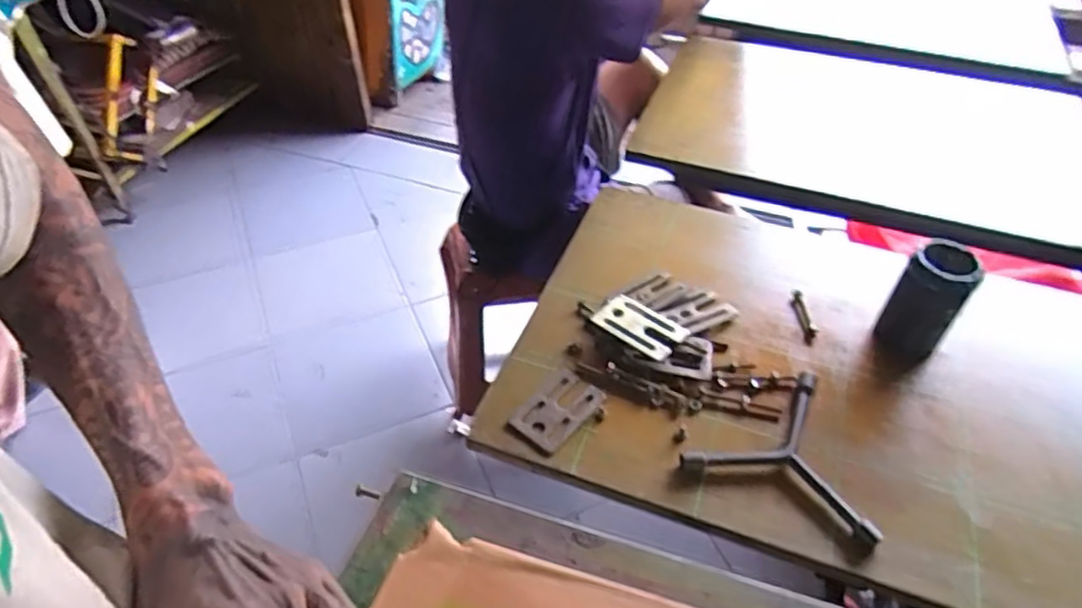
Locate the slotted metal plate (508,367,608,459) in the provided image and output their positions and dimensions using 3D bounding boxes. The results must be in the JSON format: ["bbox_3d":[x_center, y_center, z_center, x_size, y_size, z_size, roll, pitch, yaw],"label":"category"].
[{"bbox_3d":[0.013,0.096,0.602,0.051,0.010,0.084,31,53,27],"label":"slotted metal plate"}]

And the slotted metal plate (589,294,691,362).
[{"bbox_3d":[0.096,0.021,0.656,0.084,0.005,0.048,31,60,23],"label":"slotted metal plate"}]

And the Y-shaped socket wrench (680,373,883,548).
[{"bbox_3d":[0.214,0.113,0.567,0.152,0.021,0.133,22,49,20],"label":"Y-shaped socket wrench"}]

